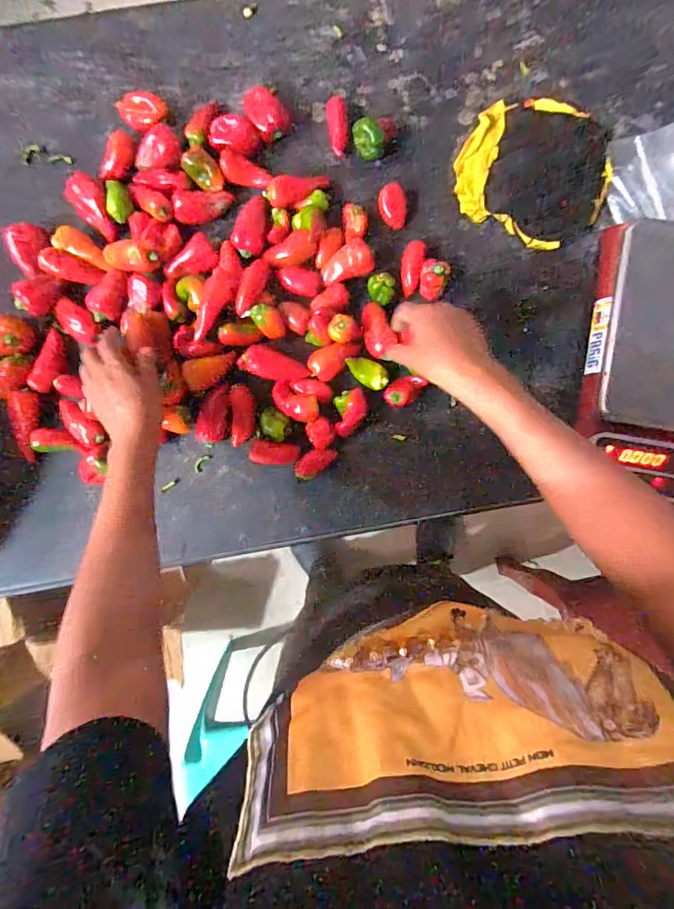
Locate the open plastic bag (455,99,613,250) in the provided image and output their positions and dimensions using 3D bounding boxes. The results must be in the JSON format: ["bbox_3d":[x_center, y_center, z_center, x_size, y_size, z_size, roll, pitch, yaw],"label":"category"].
[{"bbox_3d":[0.264,-0.375,0.595,0.191,0.031,0.173,25,89,-1],"label":"open plastic bag"}]

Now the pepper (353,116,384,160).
[{"bbox_3d":[0.040,-0.402,0.575,0.038,0.033,0.039,-1,89,-1],"label":"pepper"}]

